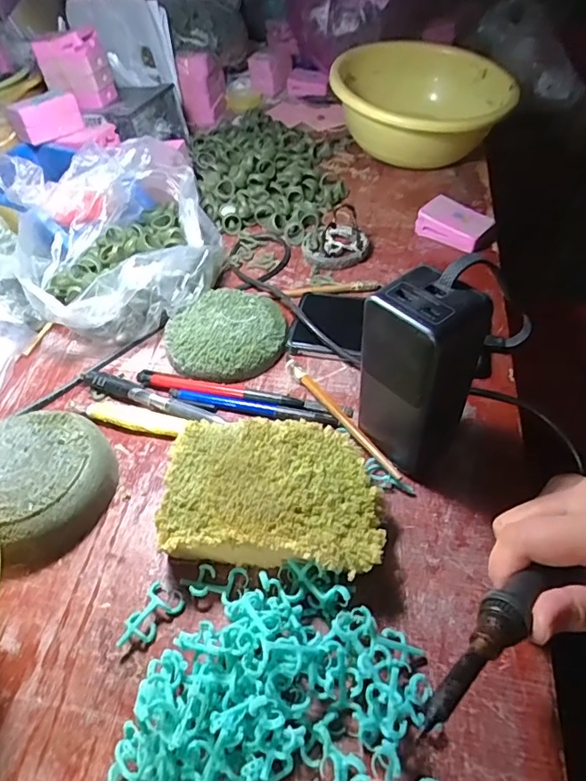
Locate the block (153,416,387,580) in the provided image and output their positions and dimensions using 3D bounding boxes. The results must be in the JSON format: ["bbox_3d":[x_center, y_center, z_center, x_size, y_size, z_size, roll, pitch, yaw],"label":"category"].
[{"bbox_3d":[-0.014,0.067,0.317,0.133,0.039,0.096,3,49,6],"label":"block"}]

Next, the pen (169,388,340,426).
[{"bbox_3d":[-0.033,0.013,0.387,0.135,0.005,0.015,8,50,11],"label":"pen"}]

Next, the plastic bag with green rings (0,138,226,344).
[{"bbox_3d":[-0.166,-0.152,0.475,0.178,0.100,0.196,-21,51,-14],"label":"plastic bag with green rings"}]

